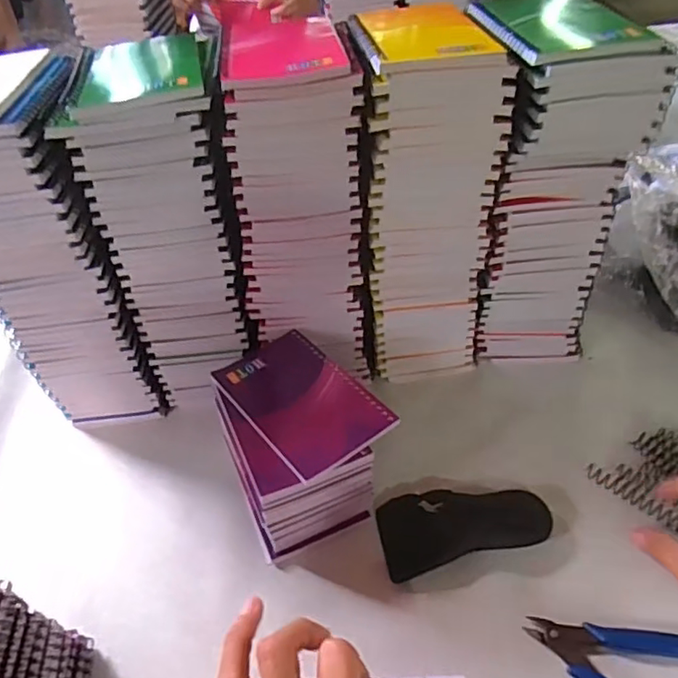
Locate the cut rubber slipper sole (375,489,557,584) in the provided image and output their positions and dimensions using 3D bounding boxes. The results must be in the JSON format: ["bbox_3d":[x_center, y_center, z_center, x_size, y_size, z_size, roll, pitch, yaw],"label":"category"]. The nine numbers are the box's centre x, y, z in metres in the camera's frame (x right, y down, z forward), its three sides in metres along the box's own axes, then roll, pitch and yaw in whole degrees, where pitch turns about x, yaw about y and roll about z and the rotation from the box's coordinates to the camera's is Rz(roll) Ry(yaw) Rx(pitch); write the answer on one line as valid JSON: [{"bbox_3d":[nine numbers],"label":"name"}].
[{"bbox_3d":[0.090,0.136,0.422,0.118,0.020,0.058,-10,44,-4],"label":"cut rubber slipper sole"}]

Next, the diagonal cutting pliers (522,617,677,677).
[{"bbox_3d":[0.178,0.199,0.347,0.117,0.011,0.083,24,52,28],"label":"diagonal cutting pliers"}]

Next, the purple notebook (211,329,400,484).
[{"bbox_3d":[-0.030,0.043,0.424,0.080,0.006,0.130,-30,49,-23],"label":"purple notebook"}]

